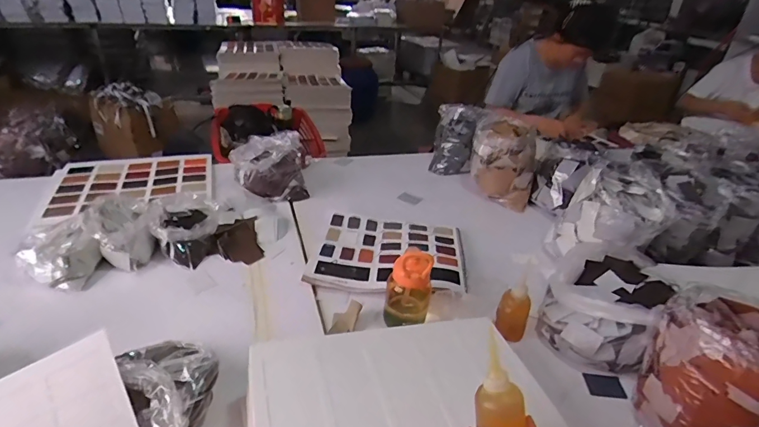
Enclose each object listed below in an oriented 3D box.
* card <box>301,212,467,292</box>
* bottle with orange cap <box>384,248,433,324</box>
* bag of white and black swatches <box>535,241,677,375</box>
[{"bbox_3d":[0.028,0.085,1.042,0.361,0.031,0.305,6,31,2],"label":"card"},{"bbox_3d":[0.062,0.132,0.817,0.092,0.164,0.077,6,31,2],"label":"bottle with orange cap"},{"bbox_3d":[0.461,0.180,0.870,0.199,0.131,0.276,27,38,33],"label":"bag of white and black swatches"}]

